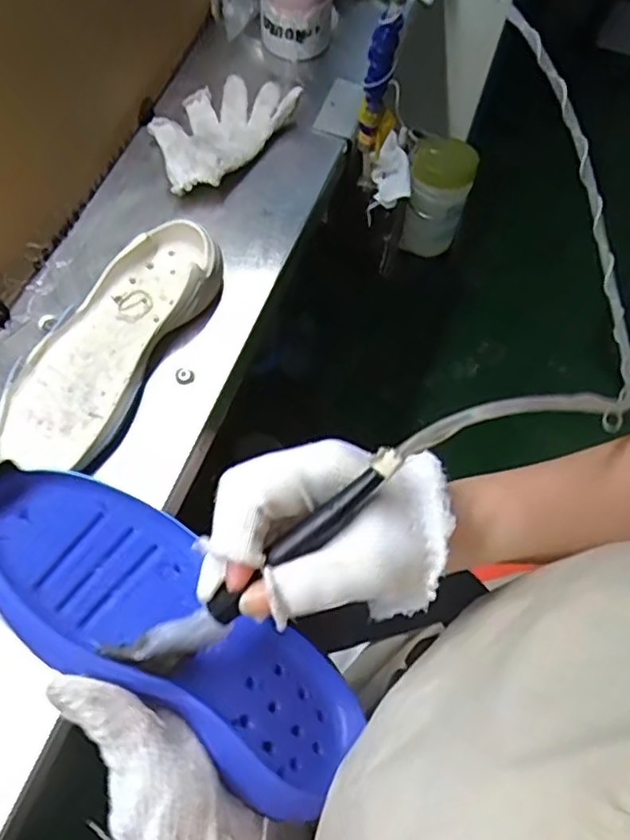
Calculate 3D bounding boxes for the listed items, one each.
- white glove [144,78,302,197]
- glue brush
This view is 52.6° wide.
[{"bbox_3d":[-0.105,-0.310,0.679,0.108,0.037,0.181,37,69,13],"label":"white glove"},{"bbox_3d":[-0.026,0.065,0.289,0.156,0.022,0.024,-42,73,7],"label":"glue brush"}]

